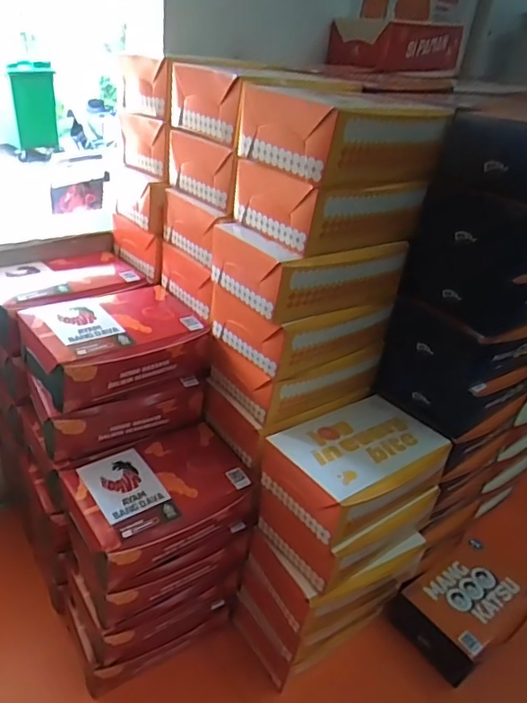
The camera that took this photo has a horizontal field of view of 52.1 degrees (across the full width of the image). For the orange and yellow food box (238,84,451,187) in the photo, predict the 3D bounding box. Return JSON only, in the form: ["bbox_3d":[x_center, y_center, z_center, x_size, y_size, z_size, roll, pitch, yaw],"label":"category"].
[{"bbox_3d":[0.076,-0.204,0.511,0.169,0.074,0.126,-20,42,-36],"label":"orange and yellow food box"}]

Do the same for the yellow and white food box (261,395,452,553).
[{"bbox_3d":[0.097,0.116,0.573,0.173,0.069,0.118,-21,42,-37],"label":"yellow and white food box"}]

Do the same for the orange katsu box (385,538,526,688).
[{"bbox_3d":[0.273,0.339,0.720,0.172,0.063,0.115,-16,40,-33],"label":"orange katsu box"}]

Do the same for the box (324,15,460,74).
[{"bbox_3d":[0.202,-0.463,0.814,0.186,0.063,0.106,-15,39,-31],"label":"box"}]

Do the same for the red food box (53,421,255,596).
[{"bbox_3d":[-0.109,0.158,0.572,0.189,0.065,0.119,-14,39,-30],"label":"red food box"}]

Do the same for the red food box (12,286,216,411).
[{"bbox_3d":[-0.162,-0.012,0.592,0.184,0.062,0.126,-17,41,-34],"label":"red food box"}]

